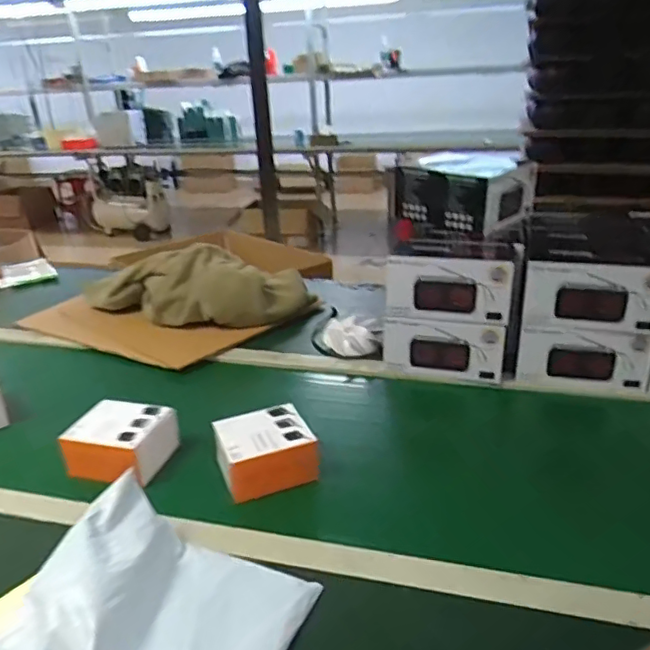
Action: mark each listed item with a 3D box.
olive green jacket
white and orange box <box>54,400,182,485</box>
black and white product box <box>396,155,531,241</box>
[{"bbox_3d":[-0.278,-0.083,1.193,0.493,0.124,0.180,-1,23,2],"label":"olive green jacket"},{"bbox_3d":[-0.279,0.156,0.778,0.124,0.069,0.104,5,25,17],"label":"white and orange box"},{"bbox_3d":[0.262,-0.242,1.113,0.171,0.122,0.206,-22,30,-39],"label":"black and white product box"}]

